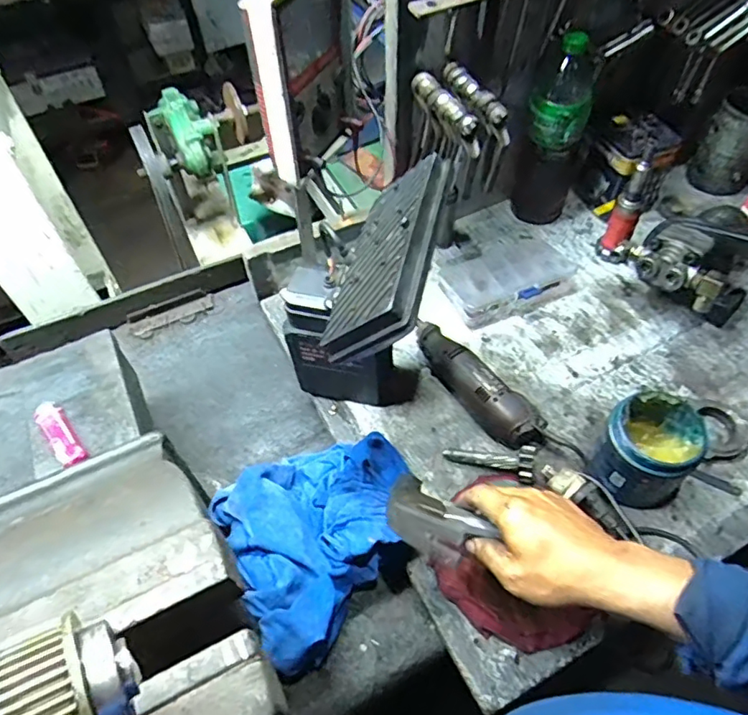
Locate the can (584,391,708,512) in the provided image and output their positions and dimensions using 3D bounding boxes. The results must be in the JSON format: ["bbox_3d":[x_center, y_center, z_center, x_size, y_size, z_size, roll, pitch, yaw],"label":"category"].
[{"bbox_3d":[0.290,0.100,0.592,0.100,0.097,0.088,-26,57,-17],"label":"can"}]

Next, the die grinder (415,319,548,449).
[{"bbox_3d":[0.121,0.029,0.686,0.048,0.048,0.201,-33,59,-21],"label":"die grinder"}]

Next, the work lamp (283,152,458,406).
[{"bbox_3d":[-0.016,-0.043,0.600,0.151,0.276,0.202,11,54,10],"label":"work lamp"}]

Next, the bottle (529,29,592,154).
[{"bbox_3d":[0.254,-0.353,0.735,0.075,0.143,0.090,18,56,14],"label":"bottle"}]

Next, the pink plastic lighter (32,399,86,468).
[{"bbox_3d":[-0.305,0.074,0.541,0.024,0.009,0.083,-36,60,-23],"label":"pink plastic lighter"}]

